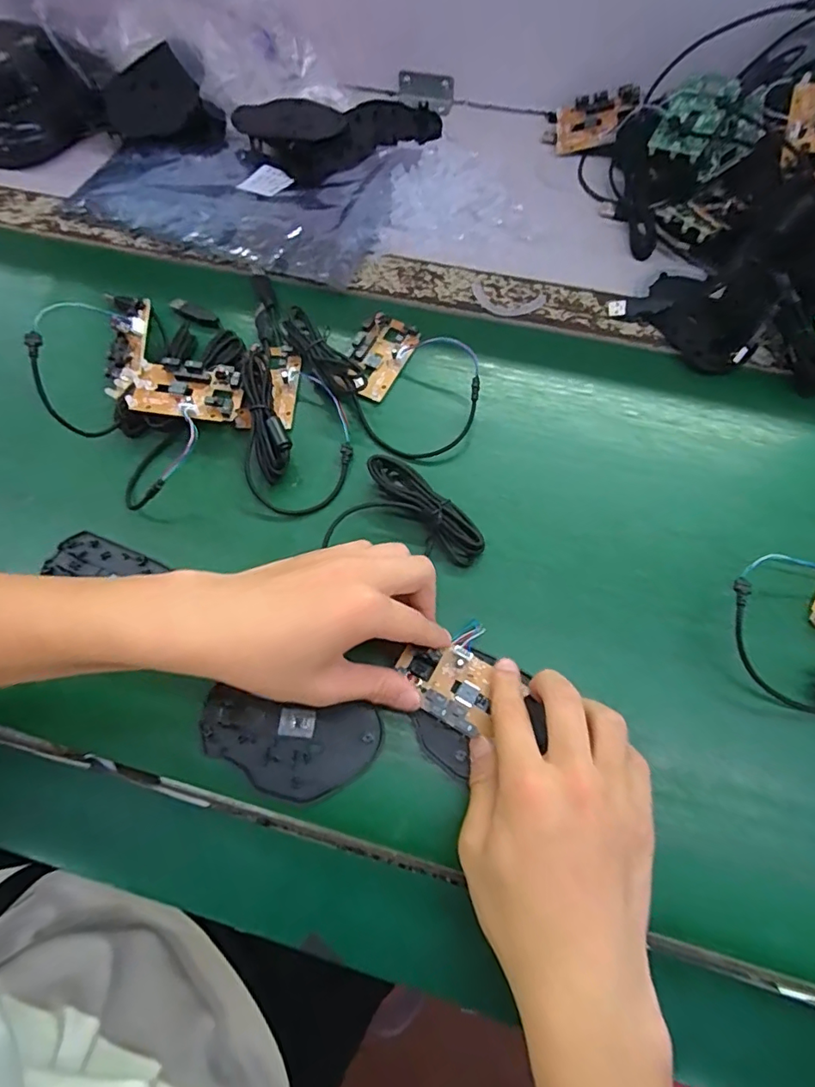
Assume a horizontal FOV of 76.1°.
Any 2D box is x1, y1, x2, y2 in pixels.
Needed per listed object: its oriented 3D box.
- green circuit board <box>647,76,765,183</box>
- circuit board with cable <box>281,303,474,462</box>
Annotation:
[{"bbox_3d":[0.250,-0.351,0.436,0.075,0.029,0.087,13,70,7],"label":"green circuit board"},{"bbox_3d":[-0.017,-0.144,0.407,0.097,0.030,0.175,-40,72,-13],"label":"circuit board with cable"}]

